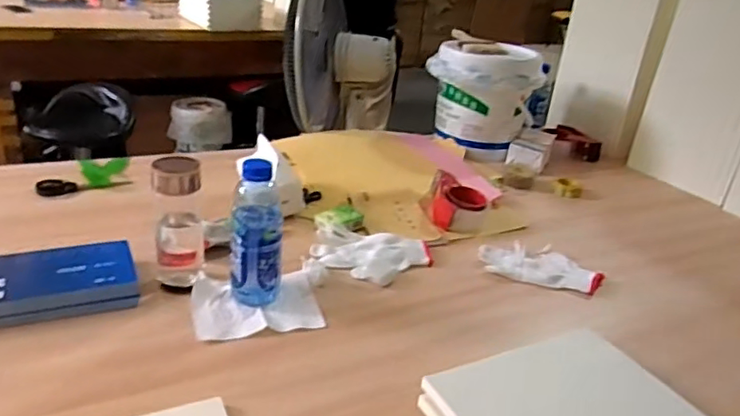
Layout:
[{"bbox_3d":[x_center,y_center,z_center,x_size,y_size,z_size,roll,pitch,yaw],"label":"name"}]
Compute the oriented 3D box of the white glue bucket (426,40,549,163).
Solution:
[{"bbox_3d":[0.288,-0.281,1.505,0.266,0.242,0.218,12,26,11],"label":"white glue bucket"}]

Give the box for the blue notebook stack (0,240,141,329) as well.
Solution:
[{"bbox_3d":[-0.454,0.102,0.787,0.257,0.041,0.130,-7,28,-26],"label":"blue notebook stack"}]

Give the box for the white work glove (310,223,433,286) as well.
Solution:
[{"bbox_3d":[-0.001,0.076,0.977,0.193,0.020,0.137,10,26,8],"label":"white work glove"}]

